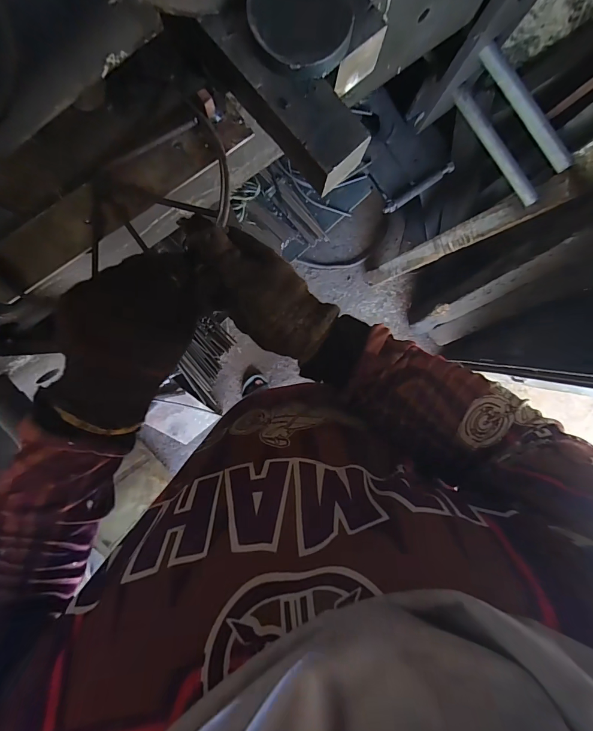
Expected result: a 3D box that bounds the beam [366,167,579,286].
[{"bbox_3d":[0.428,-0.347,1.036,0.040,0.636,0.065,-25,95,-30],"label":"beam"}]

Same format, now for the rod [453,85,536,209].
[{"bbox_3d":[0.377,-0.410,0.682,0.029,0.023,0.247,-37,95,1],"label":"rod"}]

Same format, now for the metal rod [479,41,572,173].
[{"bbox_3d":[0.373,-0.414,0.584,0.026,0.025,0.225,-38,95,1],"label":"metal rod"}]

